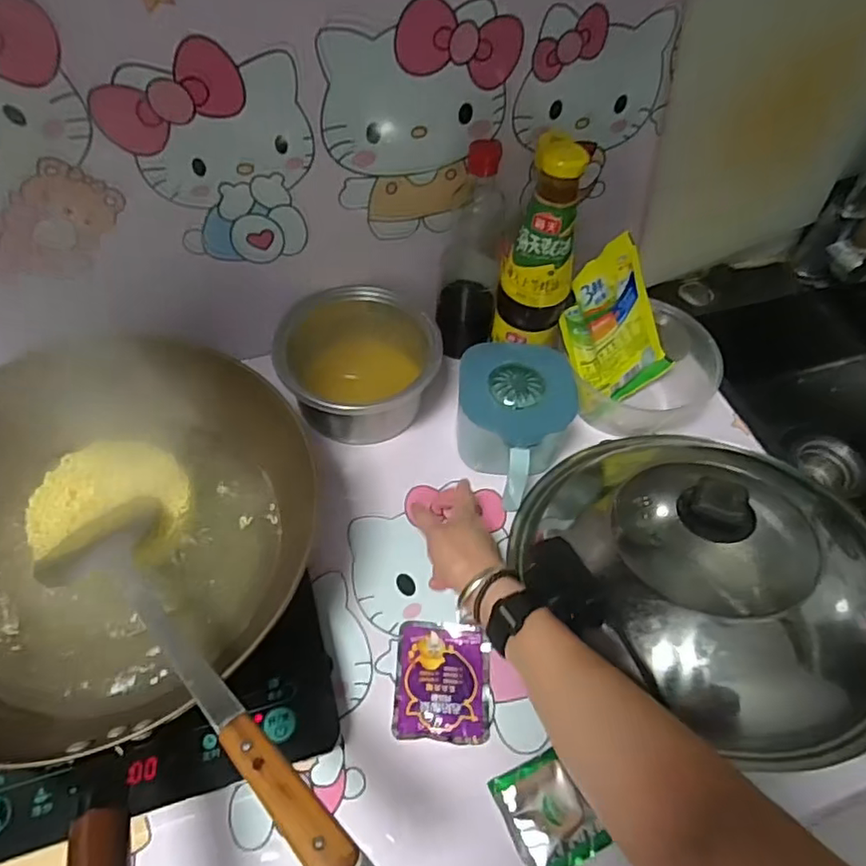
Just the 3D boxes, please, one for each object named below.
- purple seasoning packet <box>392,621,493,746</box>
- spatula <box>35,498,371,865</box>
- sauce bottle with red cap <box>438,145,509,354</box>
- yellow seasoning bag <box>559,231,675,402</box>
[{"bbox_3d":[0.009,0.203,0.489,0.077,0.008,0.090,4,55,-1],"label":"purple seasoning packet"},{"bbox_3d":[-0.152,0.148,0.375,0.349,0.030,0.086,31,58,35],"label":"spatula"},{"bbox_3d":[0.041,-0.174,0.596,0.063,0.216,0.079,5,55,0],"label":"sauce bottle with red cap"},{"bbox_3d":[0.189,-0.109,0.628,0.113,0.158,0.012,-36,27,-13],"label":"yellow seasoning bag"}]

